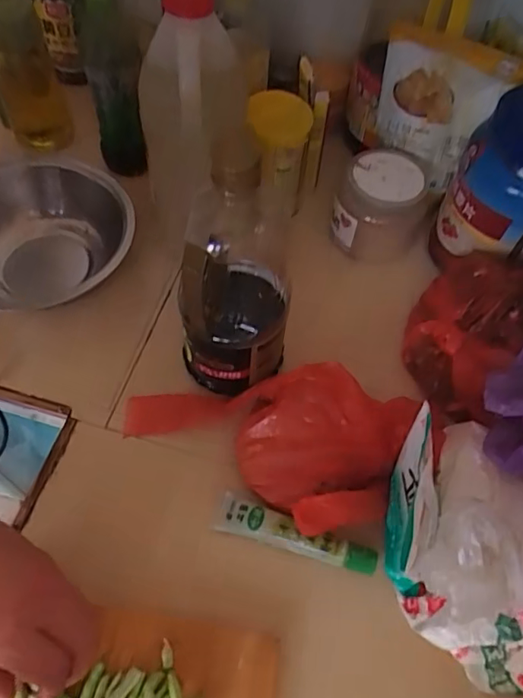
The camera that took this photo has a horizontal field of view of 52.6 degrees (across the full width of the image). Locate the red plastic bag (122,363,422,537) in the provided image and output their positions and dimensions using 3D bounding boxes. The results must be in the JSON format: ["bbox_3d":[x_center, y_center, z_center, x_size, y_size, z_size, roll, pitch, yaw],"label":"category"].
[{"bbox_3d":[0.001,0.065,0.480,0.246,0.061,0.142,23,60,11],"label":"red plastic bag"}]

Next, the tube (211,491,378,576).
[{"bbox_3d":[0.029,0.158,0.454,0.139,0.014,0.029,15,59,6],"label":"tube"}]

